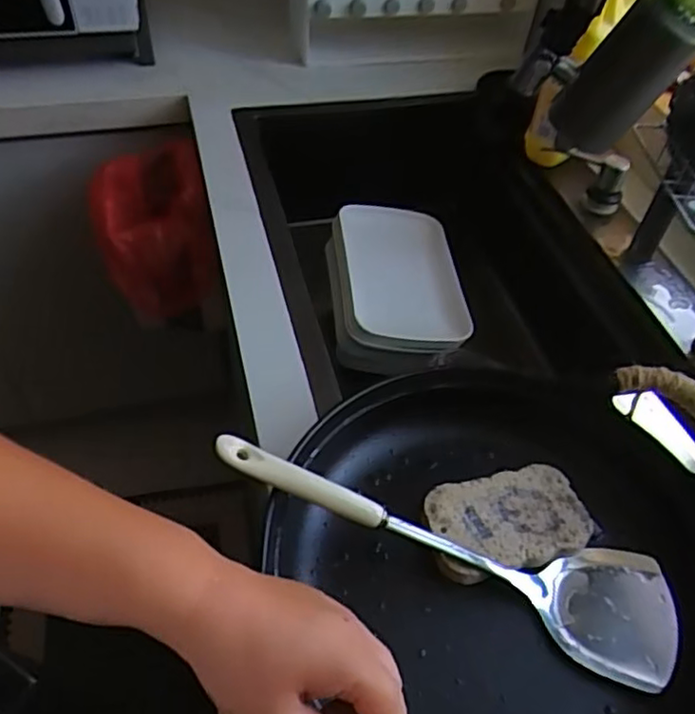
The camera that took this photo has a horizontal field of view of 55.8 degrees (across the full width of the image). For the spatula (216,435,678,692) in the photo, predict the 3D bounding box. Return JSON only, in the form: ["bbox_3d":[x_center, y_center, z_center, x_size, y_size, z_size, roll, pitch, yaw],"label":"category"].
[{"bbox_3d":[0.070,0.134,0.462,0.340,0.030,0.092,23,49,-6],"label":"spatula"}]

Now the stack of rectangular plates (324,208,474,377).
[{"bbox_3d":[0.062,-0.088,0.839,0.163,0.088,0.227,-2,50,-7],"label":"stack of rectangular plates"}]

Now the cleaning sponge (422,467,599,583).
[{"bbox_3d":[0.123,0.130,0.511,0.121,0.024,0.074,-9,50,-11],"label":"cleaning sponge"}]

